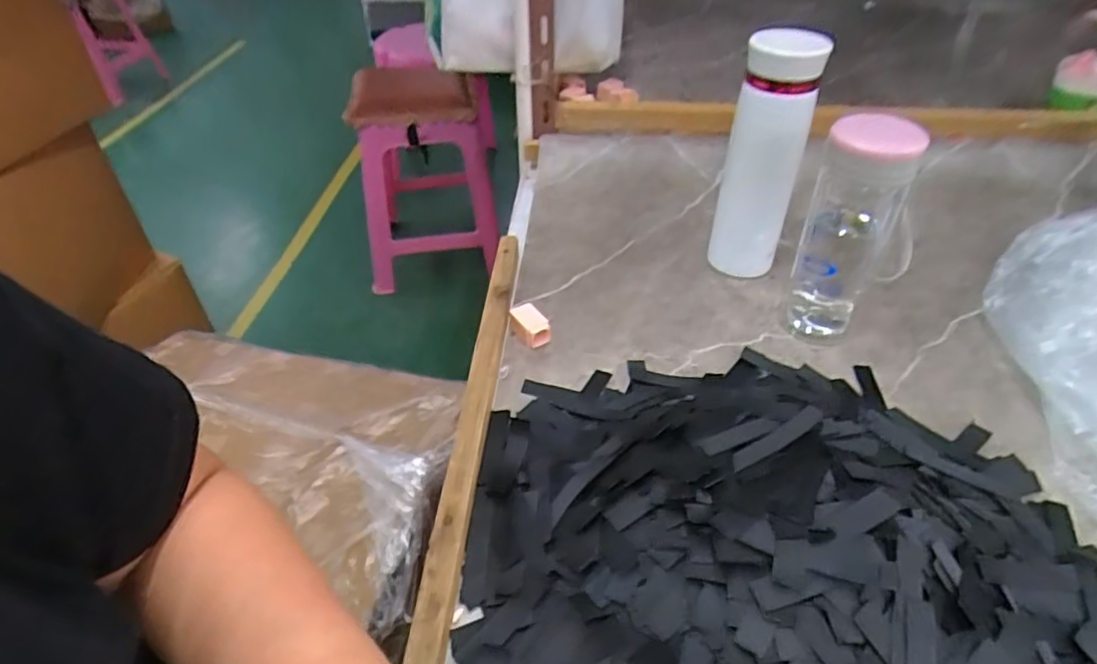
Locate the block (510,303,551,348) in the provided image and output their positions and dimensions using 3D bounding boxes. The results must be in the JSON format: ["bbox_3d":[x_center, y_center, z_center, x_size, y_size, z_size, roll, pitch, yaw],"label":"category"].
[{"bbox_3d":[-0.016,-0.004,0.564,0.022,0.026,0.038,-27,47,-25],"label":"block"}]

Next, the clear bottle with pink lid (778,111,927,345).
[{"bbox_3d":[0.245,-0.079,0.519,0.065,0.184,0.061,18,45,22],"label":"clear bottle with pink lid"}]

